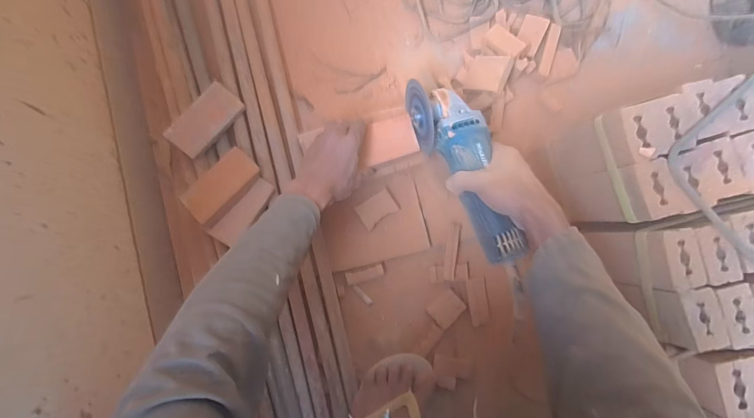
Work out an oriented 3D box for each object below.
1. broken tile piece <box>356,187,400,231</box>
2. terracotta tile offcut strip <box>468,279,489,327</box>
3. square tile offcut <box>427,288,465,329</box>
[{"bbox_3d":[0.002,-0.001,0.609,0.063,0.012,0.042,-34,87,-2],"label":"broken tile piece"},{"bbox_3d":[0.168,0.153,0.605,0.030,0.005,0.075,-5,87,-1],"label":"terracotta tile offcut strip"},{"bbox_3d":[0.114,0.164,0.598,0.053,0.008,0.044,-42,88,-3],"label":"square tile offcut"}]

